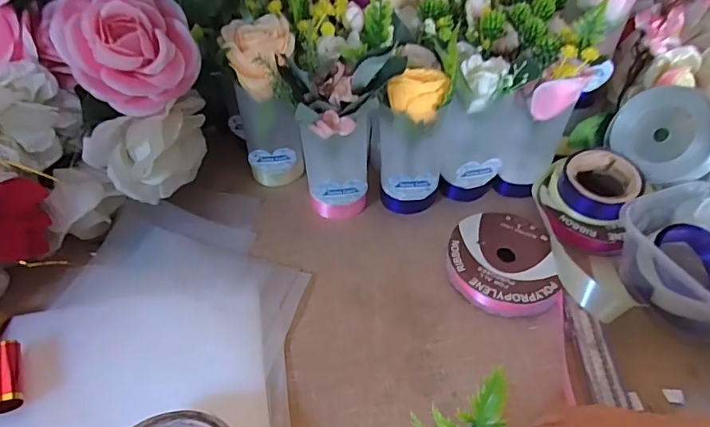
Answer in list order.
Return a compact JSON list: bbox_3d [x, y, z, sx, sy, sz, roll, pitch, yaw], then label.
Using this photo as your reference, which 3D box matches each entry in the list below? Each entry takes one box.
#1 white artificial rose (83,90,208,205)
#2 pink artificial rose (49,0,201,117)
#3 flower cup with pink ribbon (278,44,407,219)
[{"bbox_3d":[-0.165,-0.057,0.387,0.053,0.067,0.095,16,46,12],"label":"white artificial rose"},{"bbox_3d":[-0.171,-0.124,0.349,0.074,0.075,0.082,32,51,25],"label":"pink artificial rose"},{"bbox_3d":[-0.015,-0.066,0.402,0.091,0.142,0.067,-7,46,-12],"label":"flower cup with pink ribbon"}]

